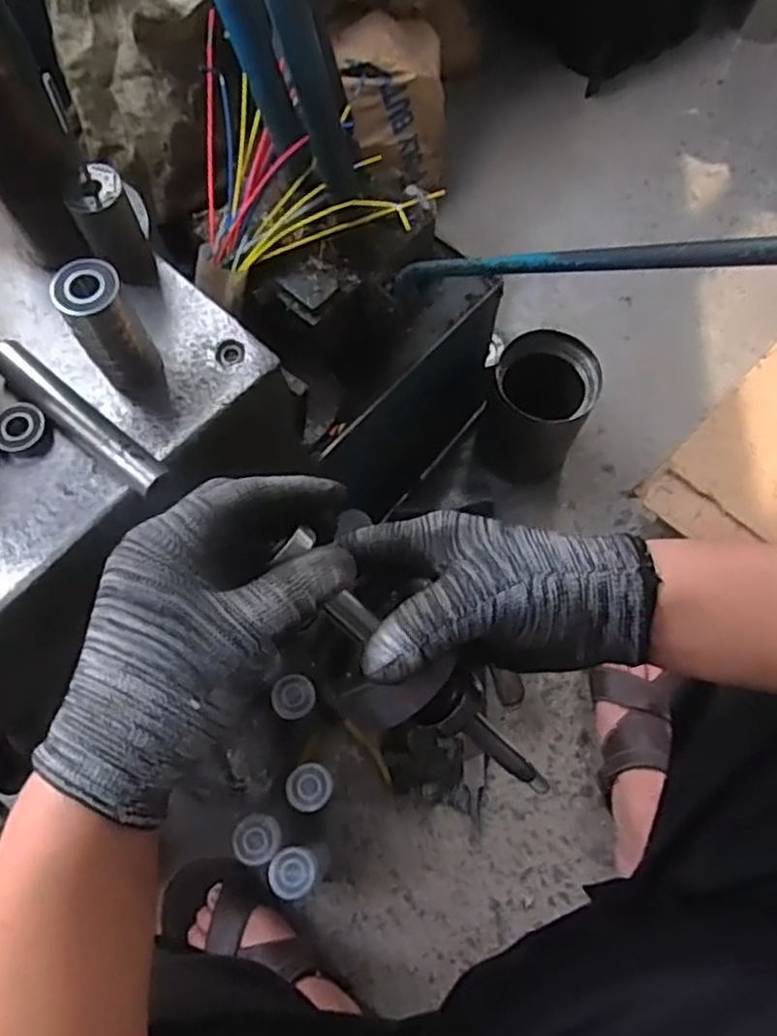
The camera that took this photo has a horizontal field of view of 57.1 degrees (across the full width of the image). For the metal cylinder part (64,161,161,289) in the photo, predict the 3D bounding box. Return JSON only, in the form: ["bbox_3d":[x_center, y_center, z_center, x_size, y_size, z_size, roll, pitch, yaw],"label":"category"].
[{"bbox_3d":[-0.184,-0.193,0.480,0.036,0.078,0.039,0,69,0],"label":"metal cylinder part"}]

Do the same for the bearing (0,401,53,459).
[{"bbox_3d":[-0.238,-0.057,0.465,0.034,0.015,0.032,0,69,0],"label":"bearing"}]

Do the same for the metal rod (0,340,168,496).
[{"bbox_3d":[-0.202,-0.068,0.468,0.149,0.022,0.026,38,74,13],"label":"metal rod"}]

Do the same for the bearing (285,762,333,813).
[{"bbox_3d":[-0.077,0.264,0.701,0.044,0.015,0.044,0,69,0],"label":"bearing"}]

